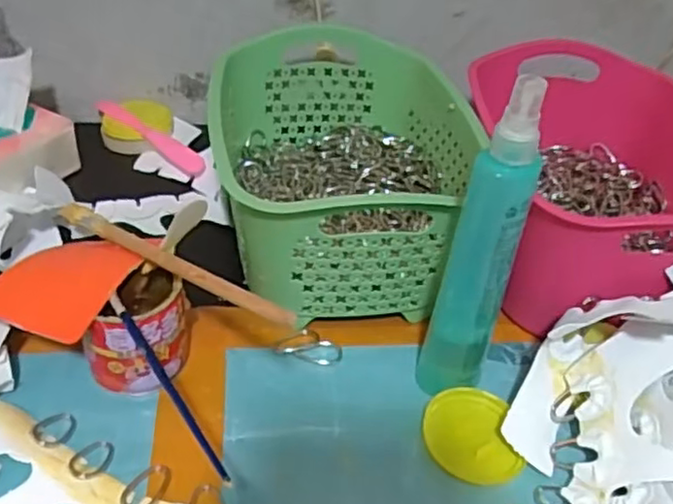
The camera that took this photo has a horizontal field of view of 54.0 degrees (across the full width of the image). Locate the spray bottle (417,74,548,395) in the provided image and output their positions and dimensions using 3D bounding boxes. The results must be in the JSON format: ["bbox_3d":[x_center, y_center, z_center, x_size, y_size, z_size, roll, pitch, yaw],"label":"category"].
[{"bbox_3d":[0.084,0.005,0.382,0.037,0.212,0.033,23,42,20],"label":"spray bottle"}]

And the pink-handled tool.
[{"bbox_3d":[-0.181,-0.113,0.644,0.133,0.013,0.019,34,46,13],"label":"pink-handled tool"}]

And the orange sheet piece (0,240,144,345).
[{"bbox_3d":[-0.172,0.019,0.410,0.081,0.006,0.079,12,44,15],"label":"orange sheet piece"}]

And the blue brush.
[{"bbox_3d":[-0.091,0.066,0.345,0.007,0.007,0.144,-20,46,-28],"label":"blue brush"}]

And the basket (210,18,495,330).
[{"bbox_3d":[-0.003,-0.066,0.534,0.187,0.121,0.259,0,40,-7],"label":"basket"}]

